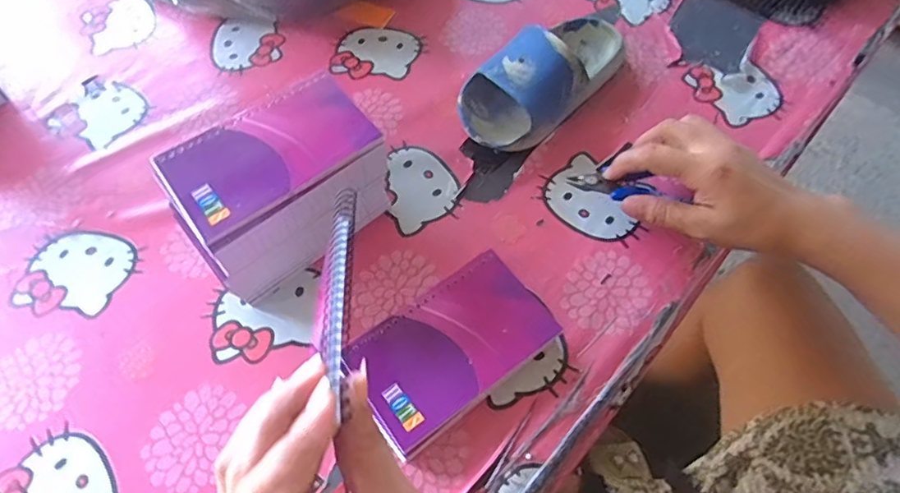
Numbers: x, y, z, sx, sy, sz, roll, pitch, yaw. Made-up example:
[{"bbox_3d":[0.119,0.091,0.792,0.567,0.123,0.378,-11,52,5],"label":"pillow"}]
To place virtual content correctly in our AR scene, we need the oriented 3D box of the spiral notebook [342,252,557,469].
[{"bbox_3d":[0.001,0.068,0.376,0.131,0.019,0.079,-35,65,-17],"label":"spiral notebook"}]

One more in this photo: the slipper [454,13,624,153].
[{"bbox_3d":[0.084,-0.151,0.476,0.175,0.058,0.082,-39,67,-19],"label":"slipper"}]

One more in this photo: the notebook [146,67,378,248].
[{"bbox_3d":[-0.119,-0.063,0.365,0.129,0.008,0.078,-35,65,-17],"label":"notebook"}]

